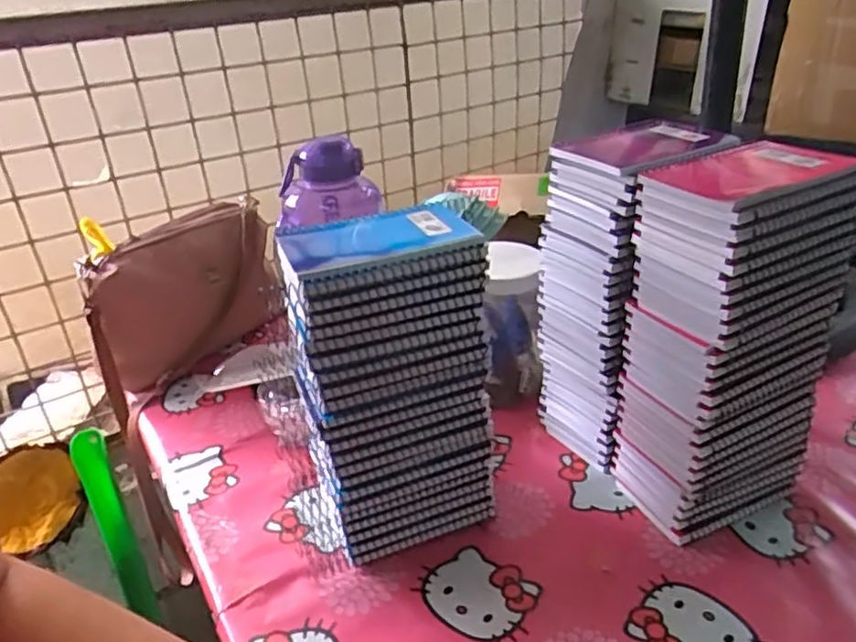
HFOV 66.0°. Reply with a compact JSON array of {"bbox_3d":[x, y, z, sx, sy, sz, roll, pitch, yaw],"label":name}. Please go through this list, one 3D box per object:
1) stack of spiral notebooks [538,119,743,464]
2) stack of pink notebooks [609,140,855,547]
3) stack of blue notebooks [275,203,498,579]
[{"bbox_3d":[0.174,-0.023,0.605,0.124,0.294,0.116,-26,36,-33],"label":"stack of spiral notebooks"},{"bbox_3d":[0.237,0.022,0.524,0.131,0.287,0.091,-15,31,-18],"label":"stack of pink notebooks"},{"bbox_3d":[-0.036,0.042,0.532,0.148,0.275,0.134,-11,30,-12],"label":"stack of blue notebooks"}]

